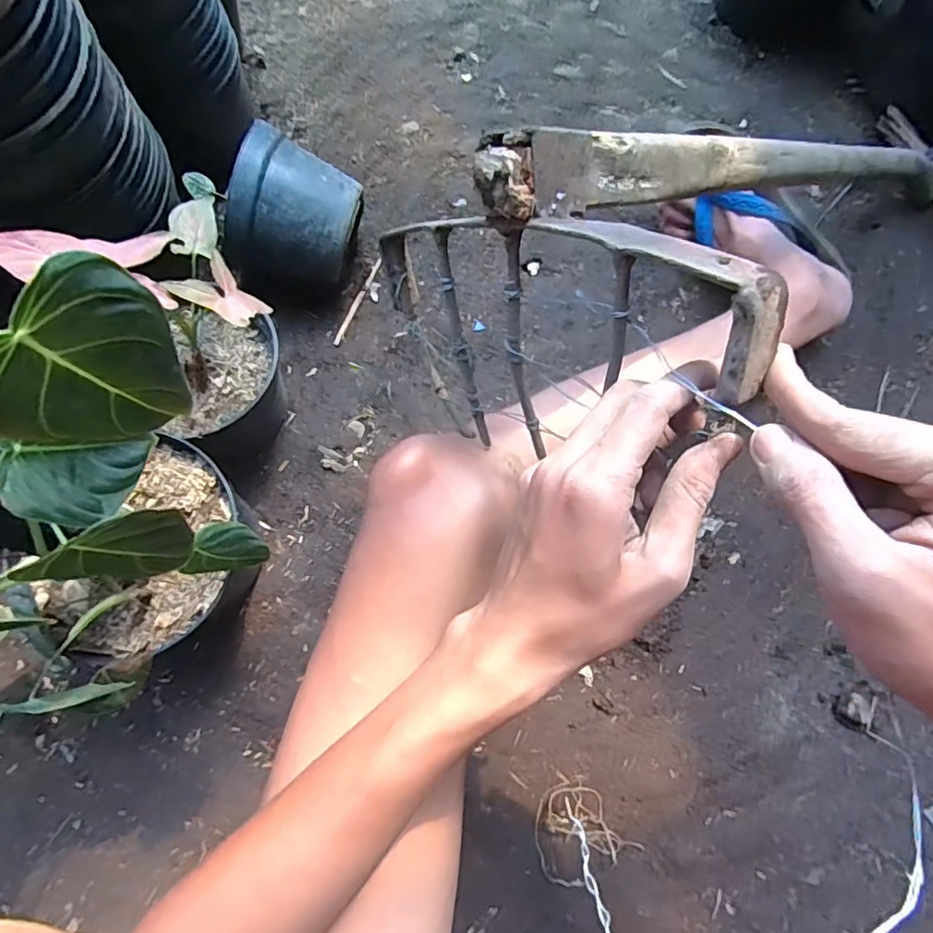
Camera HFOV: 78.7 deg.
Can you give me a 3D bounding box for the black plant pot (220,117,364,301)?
[{"bbox_3d":[-0.166,-0.233,0.581,0.111,0.138,0.139,18,75,3],"label":"black plant pot"}]

